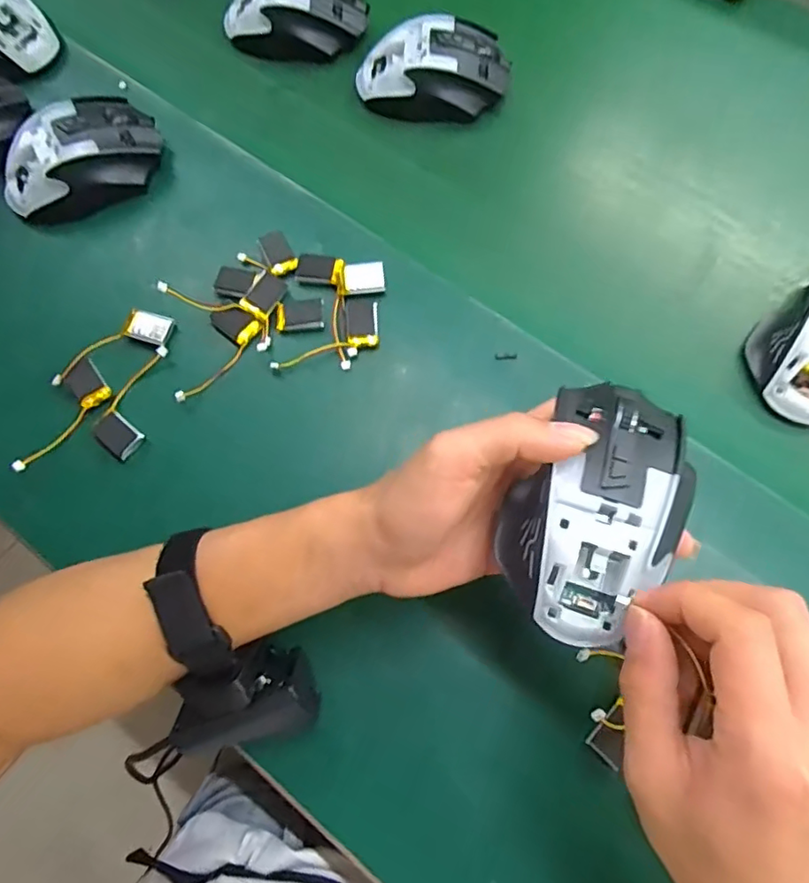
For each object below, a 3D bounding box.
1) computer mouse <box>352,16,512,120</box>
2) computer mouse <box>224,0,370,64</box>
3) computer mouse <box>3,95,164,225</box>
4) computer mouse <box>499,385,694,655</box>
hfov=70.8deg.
[{"bbox_3d":[0.022,-0.282,0.439,0.115,0.048,0.068,1,72,4],"label":"computer mouse"},{"bbox_3d":[-0.088,-0.348,0.465,0.116,0.047,0.066,-3,72,3],"label":"computer mouse"},{"bbox_3d":[-0.233,-0.202,0.409,0.112,0.041,0.062,-32,73,-7],"label":"computer mouse"},{"bbox_3d":[0.084,0.028,0.248,0.065,0.035,0.111,22,74,9],"label":"computer mouse"}]

